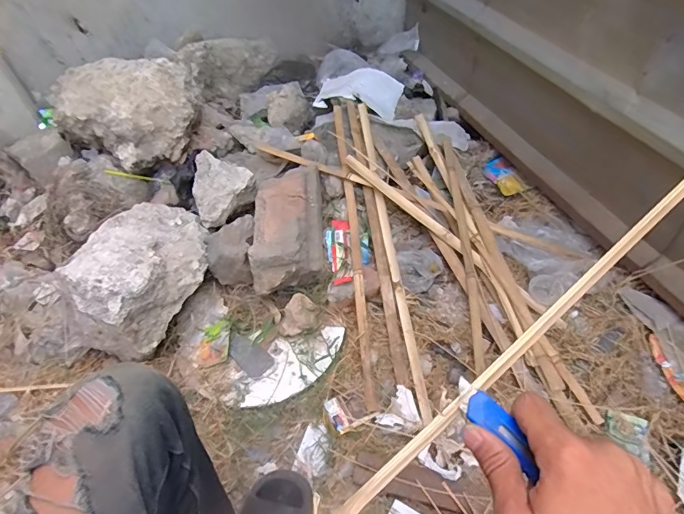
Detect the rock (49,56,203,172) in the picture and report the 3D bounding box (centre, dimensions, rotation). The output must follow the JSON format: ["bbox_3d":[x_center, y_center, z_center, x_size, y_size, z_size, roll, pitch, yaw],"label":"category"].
[{"bbox_3d":[-0.613,-0.420,1.201,0.406,0.183,0.289,17,54,18],"label":"rock"}]

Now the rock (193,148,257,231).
[{"bbox_3d":[-0.322,-0.163,1.091,0.165,0.094,0.172,14,54,16],"label":"rock"}]

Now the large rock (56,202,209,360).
[{"bbox_3d":[-0.434,0.007,0.932,0.242,0.141,0.365,6,52,10],"label":"large rock"}]

